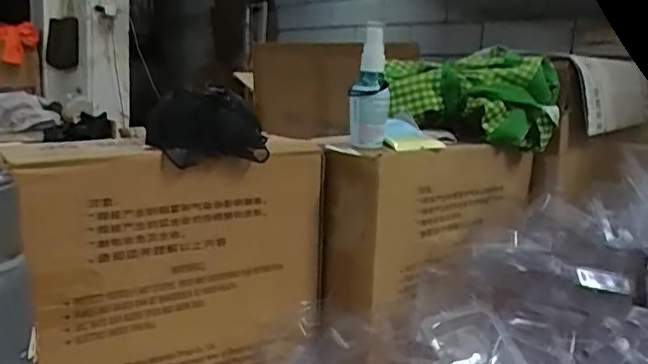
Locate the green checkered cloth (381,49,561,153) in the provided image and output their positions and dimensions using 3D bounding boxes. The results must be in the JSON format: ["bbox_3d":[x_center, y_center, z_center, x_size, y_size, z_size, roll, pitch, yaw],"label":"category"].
[{"bbox_3d":[0.171,-0.102,0.713,0.198,0.098,0.095,8,12,24],"label":"green checkered cloth"}]

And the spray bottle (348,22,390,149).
[{"bbox_3d":[0.045,-0.093,0.591,0.038,0.118,0.031,4,11,2],"label":"spray bottle"}]

